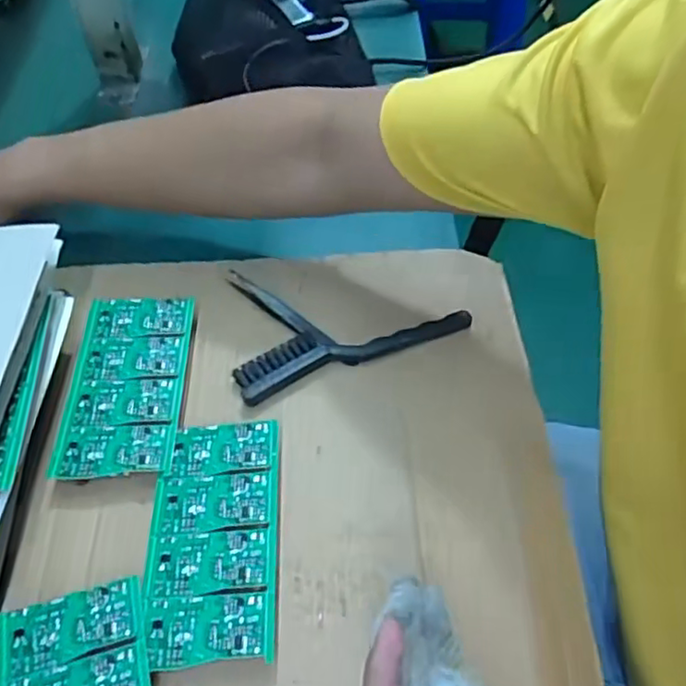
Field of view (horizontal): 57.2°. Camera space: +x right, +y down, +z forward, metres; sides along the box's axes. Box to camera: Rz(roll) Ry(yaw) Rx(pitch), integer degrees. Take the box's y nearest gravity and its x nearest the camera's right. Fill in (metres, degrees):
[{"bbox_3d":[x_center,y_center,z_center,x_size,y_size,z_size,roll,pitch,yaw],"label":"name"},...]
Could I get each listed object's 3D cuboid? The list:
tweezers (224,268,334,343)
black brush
[{"bbox_3d":[-0.048,-0.027,0.458,0.102,0.006,0.010,37,62,20],"label":"tweezers"},{"bbox_3d":[0.006,0.001,0.443,0.167,0.015,0.033,-17,58,-14],"label":"black brush"}]

